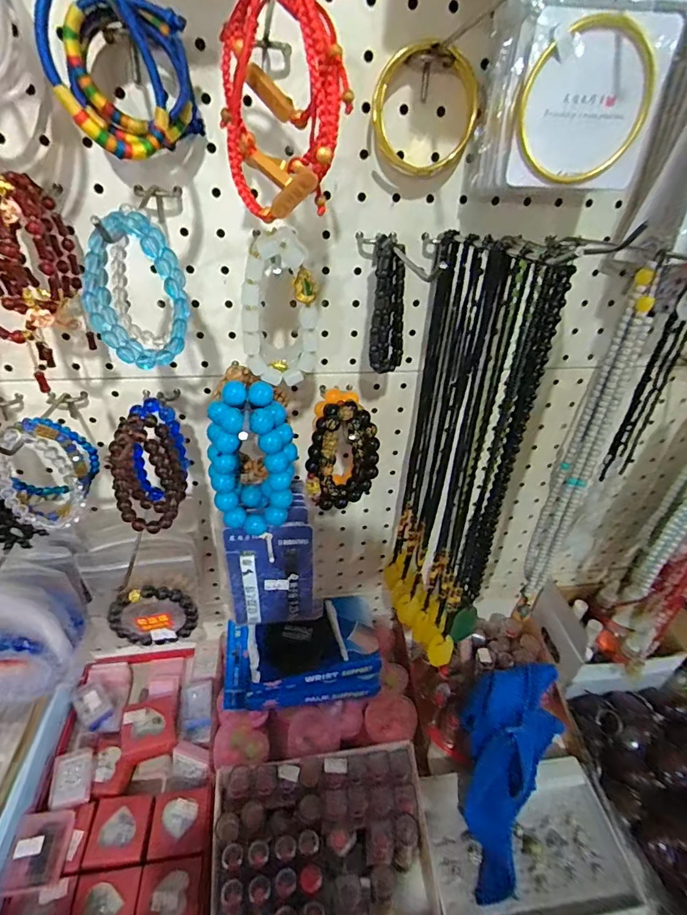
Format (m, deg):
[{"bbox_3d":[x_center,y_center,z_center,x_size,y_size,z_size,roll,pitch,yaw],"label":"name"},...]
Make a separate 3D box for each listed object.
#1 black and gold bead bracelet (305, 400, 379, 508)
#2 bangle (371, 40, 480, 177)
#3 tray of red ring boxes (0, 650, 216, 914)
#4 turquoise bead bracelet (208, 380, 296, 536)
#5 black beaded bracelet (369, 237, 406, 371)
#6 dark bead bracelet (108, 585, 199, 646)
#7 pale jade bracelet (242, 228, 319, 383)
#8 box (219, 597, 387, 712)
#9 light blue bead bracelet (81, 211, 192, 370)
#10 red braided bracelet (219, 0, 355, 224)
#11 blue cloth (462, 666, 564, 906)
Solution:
[{"bbox_3d":[0.000,-0.001,0.341,0.051,0.083,0.021,0,34,-5],"label":"black and gold bead bracelet"},{"bbox_3d":[0.052,-0.218,0.290,0.066,0.066,0.019,0,34,-6],"label":"bangle"},{"bbox_3d":[-0.208,0.327,0.474,0.172,0.051,0.270,-2,35,-8],"label":"tray of red ring boxes"},{"bbox_3d":[-0.063,0.003,0.324,0.057,0.108,0.027,-5,35,-12],"label":"turquoise bead bracelet"},{"bbox_3d":[0.032,-0.103,0.314,0.023,0.085,0.018,8,34,6],"label":"black beaded bracelet"},{"bbox_3d":[-0.167,0.140,0.403,0.071,0.070,0.011,-2,35,-8],"label":"dark bead bracelet"},{"bbox_3d":[-0.039,-0.091,0.283,0.046,0.089,0.015,-4,35,-11],"label":"pale jade bracelet"},{"bbox_3d":[-0.047,0.215,0.518,0.173,0.070,0.095,-4,35,-11],"label":"box"},{"bbox_3d":[-0.112,-0.089,0.245,0.049,0.074,0.030,-13,38,-23],"label":"light blue bead bracelet"},{"bbox_3d":[-0.031,-0.167,0.216,0.034,0.089,0.069,-20,41,-31],"label":"red braided bracelet"},{"bbox_3d":[0.165,0.316,0.459,0.100,0.077,0.210,14,73,15],"label":"blue cloth"}]

